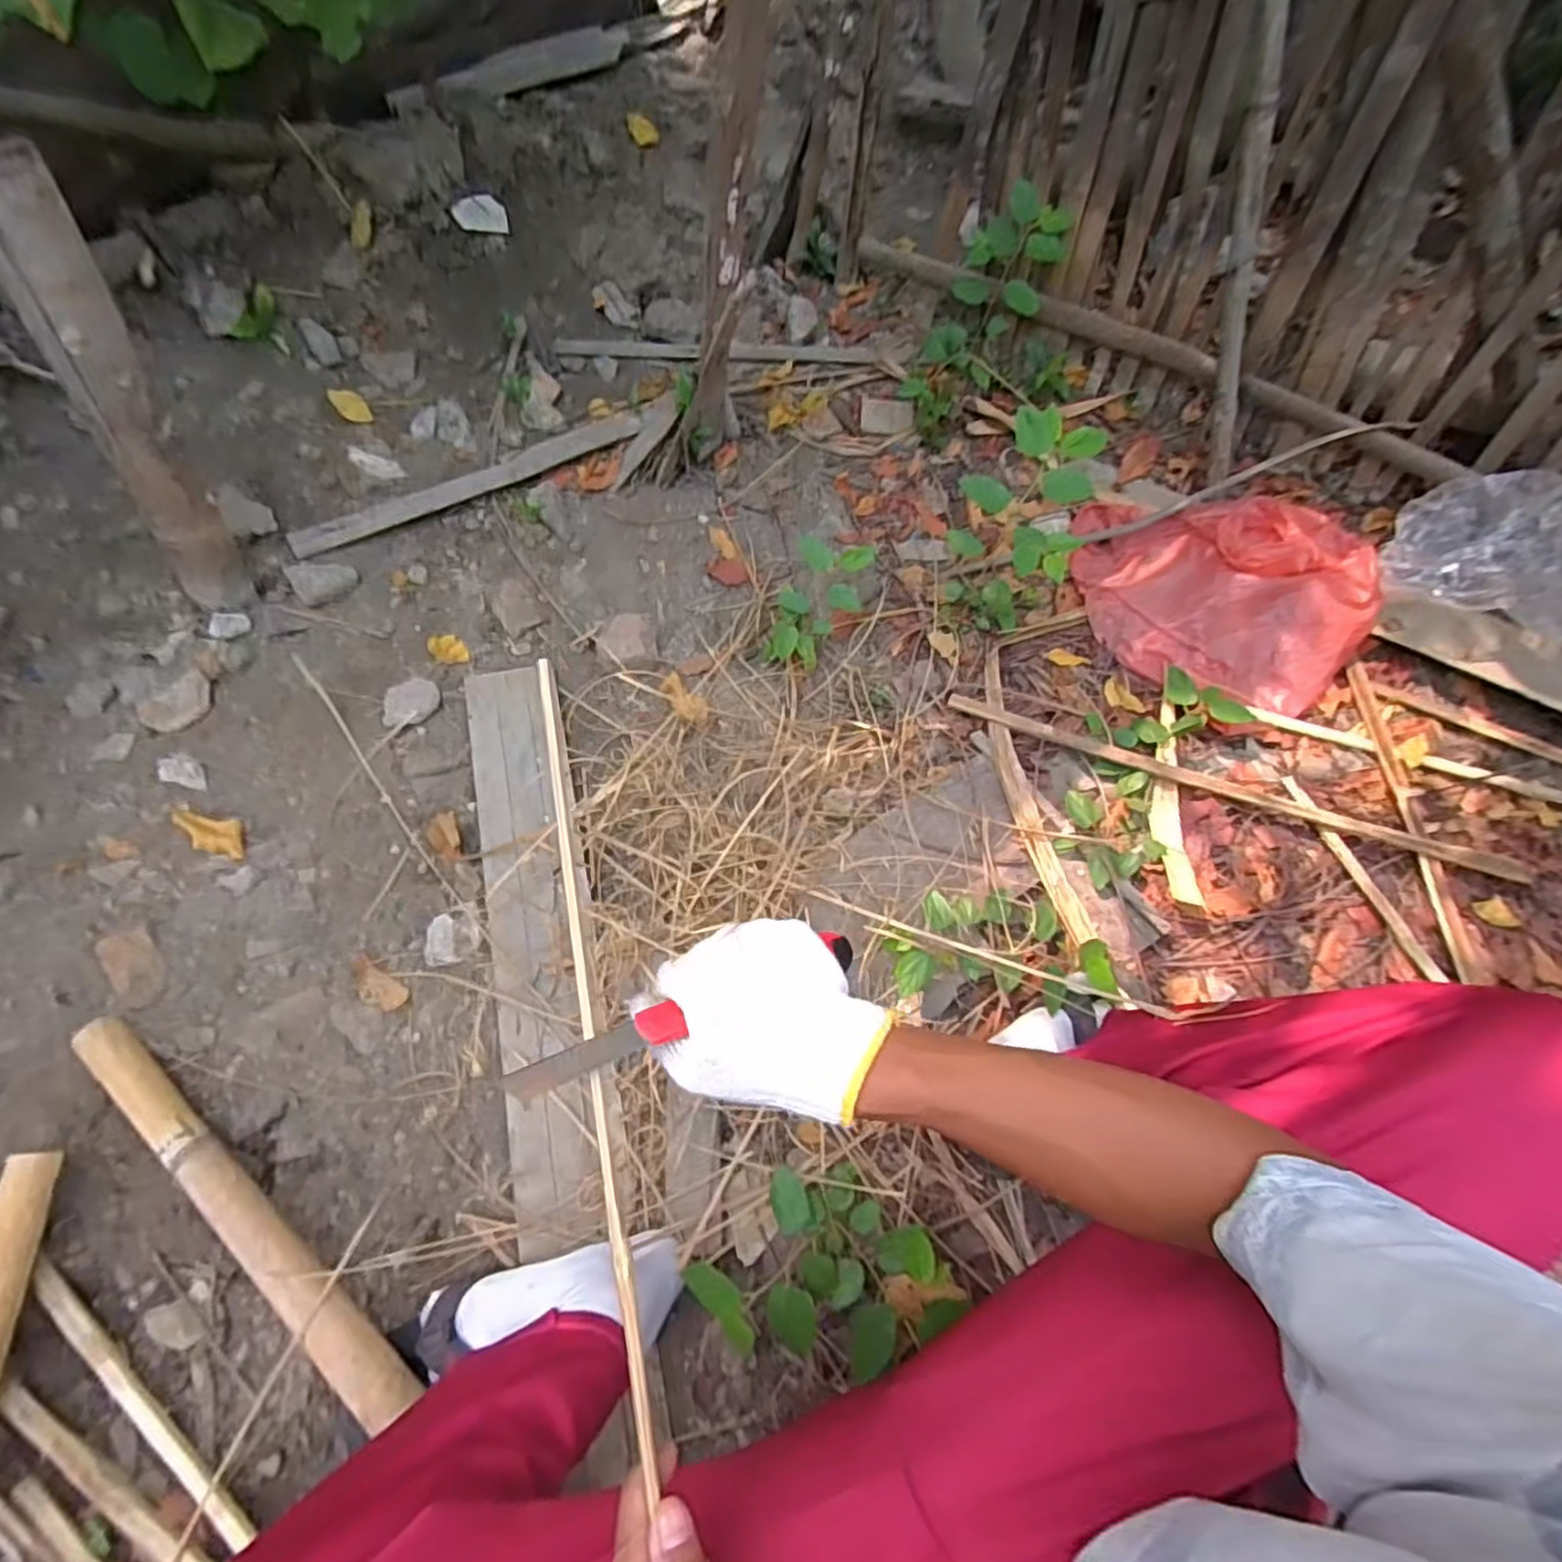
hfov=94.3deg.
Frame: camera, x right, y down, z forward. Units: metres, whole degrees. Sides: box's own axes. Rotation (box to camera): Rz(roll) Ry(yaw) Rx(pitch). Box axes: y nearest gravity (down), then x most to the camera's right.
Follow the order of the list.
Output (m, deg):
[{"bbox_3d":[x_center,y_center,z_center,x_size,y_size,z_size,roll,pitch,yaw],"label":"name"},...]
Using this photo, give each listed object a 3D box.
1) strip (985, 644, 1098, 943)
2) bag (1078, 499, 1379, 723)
[{"bbox_3d":[0.297,0.001,0.885,0.051,0.025,0.402,-6,59,-4],"label":"strip"},{"bbox_3d":[0.604,-0.267,1.002,0.364,0.108,0.305,7,59,4],"label":"bag"}]

